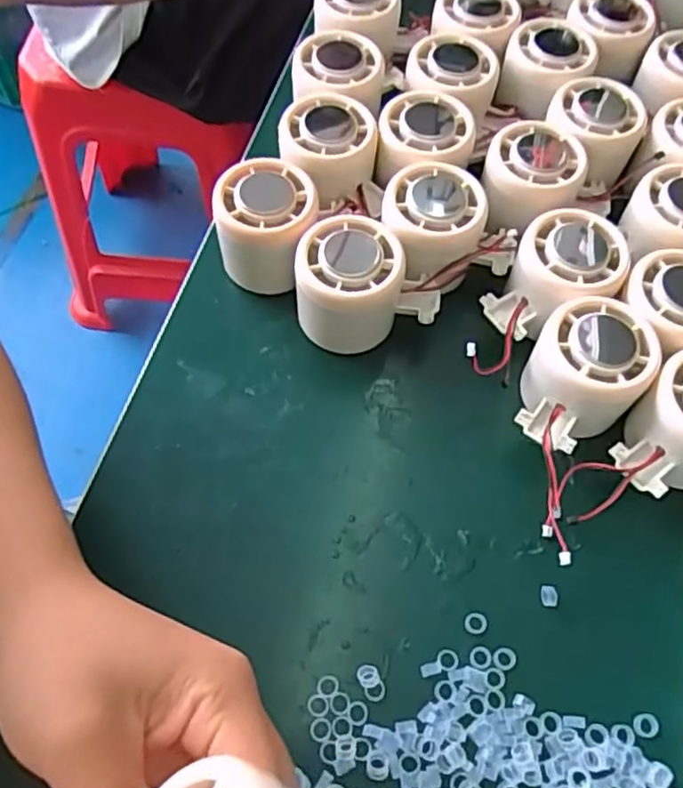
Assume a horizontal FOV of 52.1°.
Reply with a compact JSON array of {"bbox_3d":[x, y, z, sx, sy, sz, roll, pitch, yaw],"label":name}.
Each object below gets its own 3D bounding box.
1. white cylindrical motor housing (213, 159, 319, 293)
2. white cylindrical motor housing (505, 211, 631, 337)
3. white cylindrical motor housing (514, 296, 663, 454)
[{"bbox_3d":[-0.041,-0.091,0.387,0.050,0.061,0.050,1,62,-2],"label":"white cylindrical motor housing"},{"bbox_3d":[0.119,-0.064,0.369,0.054,0.039,0.052,1,62,-2],"label":"white cylindrical motor housing"},{"bbox_3d":[0.120,-0.004,0.352,0.053,0.062,0.068,16,62,6],"label":"white cylindrical motor housing"}]

